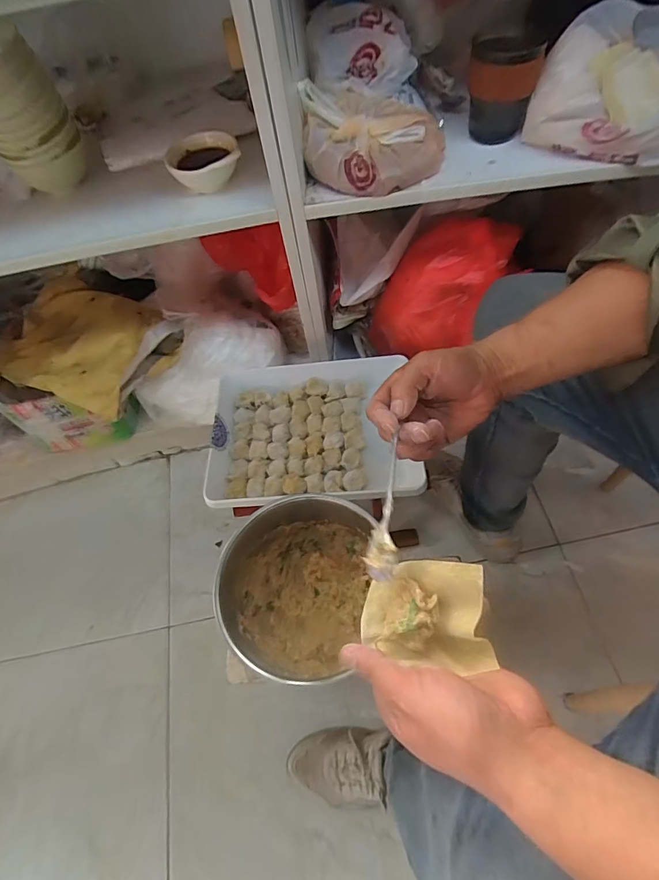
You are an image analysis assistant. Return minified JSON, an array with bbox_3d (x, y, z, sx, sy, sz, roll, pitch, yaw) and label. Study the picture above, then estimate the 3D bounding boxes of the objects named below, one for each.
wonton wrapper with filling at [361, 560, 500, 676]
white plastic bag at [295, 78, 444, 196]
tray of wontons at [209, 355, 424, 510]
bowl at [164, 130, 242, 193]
[{"bbox_3d":[0.069,0.123,0.329,0.089,0.030,0.070,0,70,20],"label":"wonton wrapper with filling"},{"bbox_3d":[0.062,-0.408,0.606,0.184,0.092,0.147,-1,60,7],"label":"white plastic bag"},{"bbox_3d":[-0.028,-0.014,0.707,0.304,0.052,0.247,-3,60,0],"label":"tray of wontons"},{"bbox_3d":[-0.177,-0.391,0.635,0.104,0.046,0.119,-15,60,-2],"label":"bowl"}]

